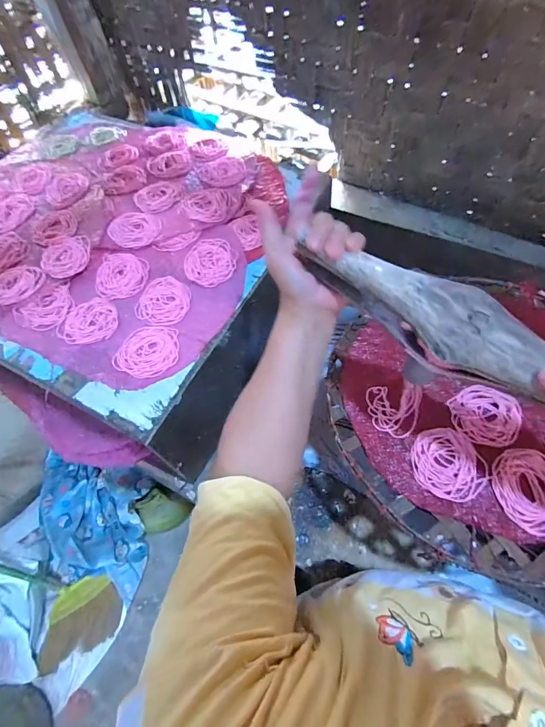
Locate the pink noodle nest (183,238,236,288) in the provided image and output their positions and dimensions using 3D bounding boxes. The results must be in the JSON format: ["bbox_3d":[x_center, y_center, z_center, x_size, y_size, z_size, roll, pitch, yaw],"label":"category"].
[{"bbox_3d":[-0.092,-0.150,0.539,0.071,0.007,0.085,-16,61,-5],"label":"pink noodle nest"}]

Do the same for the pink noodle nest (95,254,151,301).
[{"bbox_3d":[-0.222,-0.127,0.539,0.072,0.013,0.078,-2,61,3],"label":"pink noodle nest"}]

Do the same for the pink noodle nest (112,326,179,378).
[{"bbox_3d":[-0.157,-0.017,0.474,0.077,0.005,0.077,-2,61,3],"label":"pink noodle nest"}]

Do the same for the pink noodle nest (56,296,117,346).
[{"bbox_3d":[-0.252,-0.057,0.501,0.078,0.004,0.072,-21,61,-8],"label":"pink noodle nest"}]

